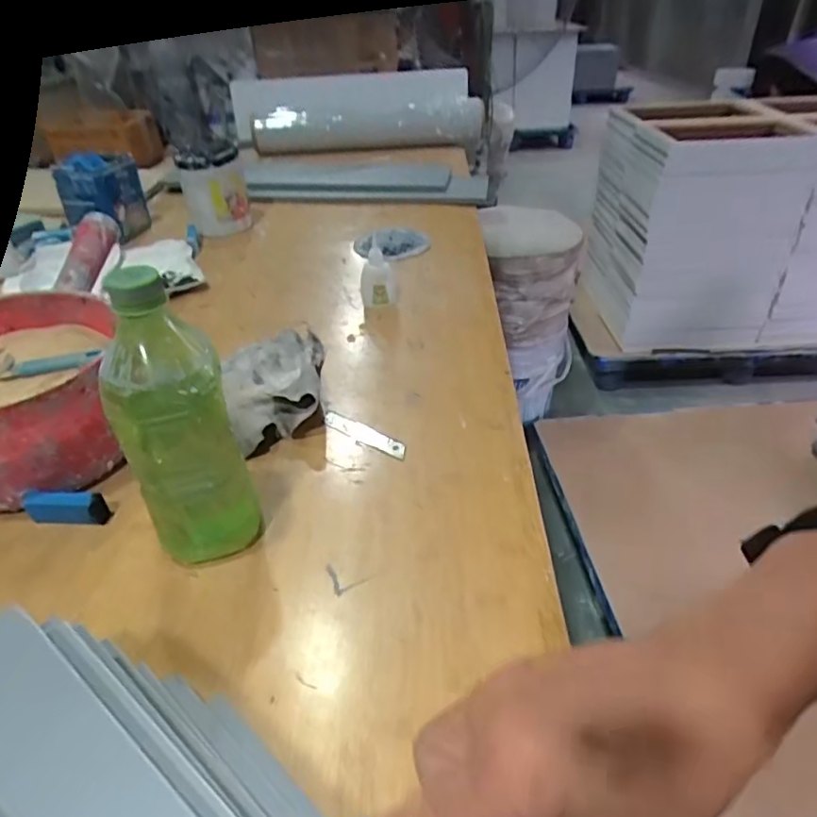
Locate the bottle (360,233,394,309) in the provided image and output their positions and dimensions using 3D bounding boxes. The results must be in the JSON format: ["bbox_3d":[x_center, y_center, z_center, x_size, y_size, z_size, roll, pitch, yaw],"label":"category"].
[{"bbox_3d":[-0.039,-0.165,0.720,0.041,0.080,0.033,-4,37,-2],"label":"bottle"}]

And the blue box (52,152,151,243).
[{"bbox_3d":[-0.486,-0.334,0.928,0.085,0.126,0.092,8,39,13],"label":"blue box"}]

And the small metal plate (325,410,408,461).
[{"bbox_3d":[-0.043,0.021,0.544,0.097,0.009,0.020,23,44,29],"label":"small metal plate"}]

